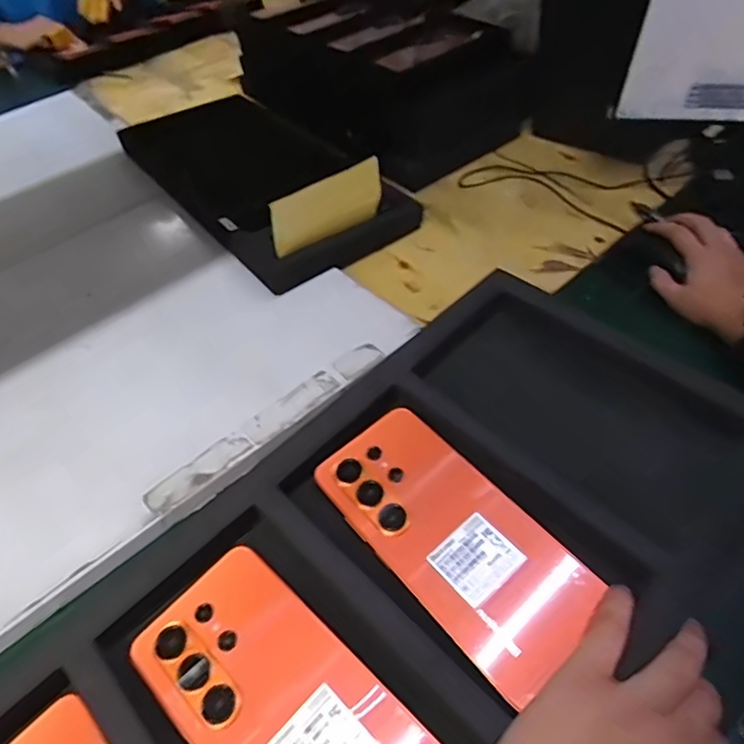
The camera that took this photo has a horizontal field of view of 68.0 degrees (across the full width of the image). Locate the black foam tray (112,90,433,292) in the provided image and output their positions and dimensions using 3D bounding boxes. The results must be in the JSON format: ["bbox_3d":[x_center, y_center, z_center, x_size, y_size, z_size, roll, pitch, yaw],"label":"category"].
[{"bbox_3d":[-0.167,-0.290,0.802,0.234,0.056,0.479,-33,55,-20],"label":"black foam tray"}]

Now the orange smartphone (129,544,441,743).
[{"bbox_3d":[-0.042,0.157,0.259,0.155,0.006,0.076,34,61,28],"label":"orange smartphone"}]

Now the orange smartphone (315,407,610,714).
[{"bbox_3d":[0.043,0.088,0.308,0.076,0.006,0.158,-35,56,-21],"label":"orange smartphone"}]

